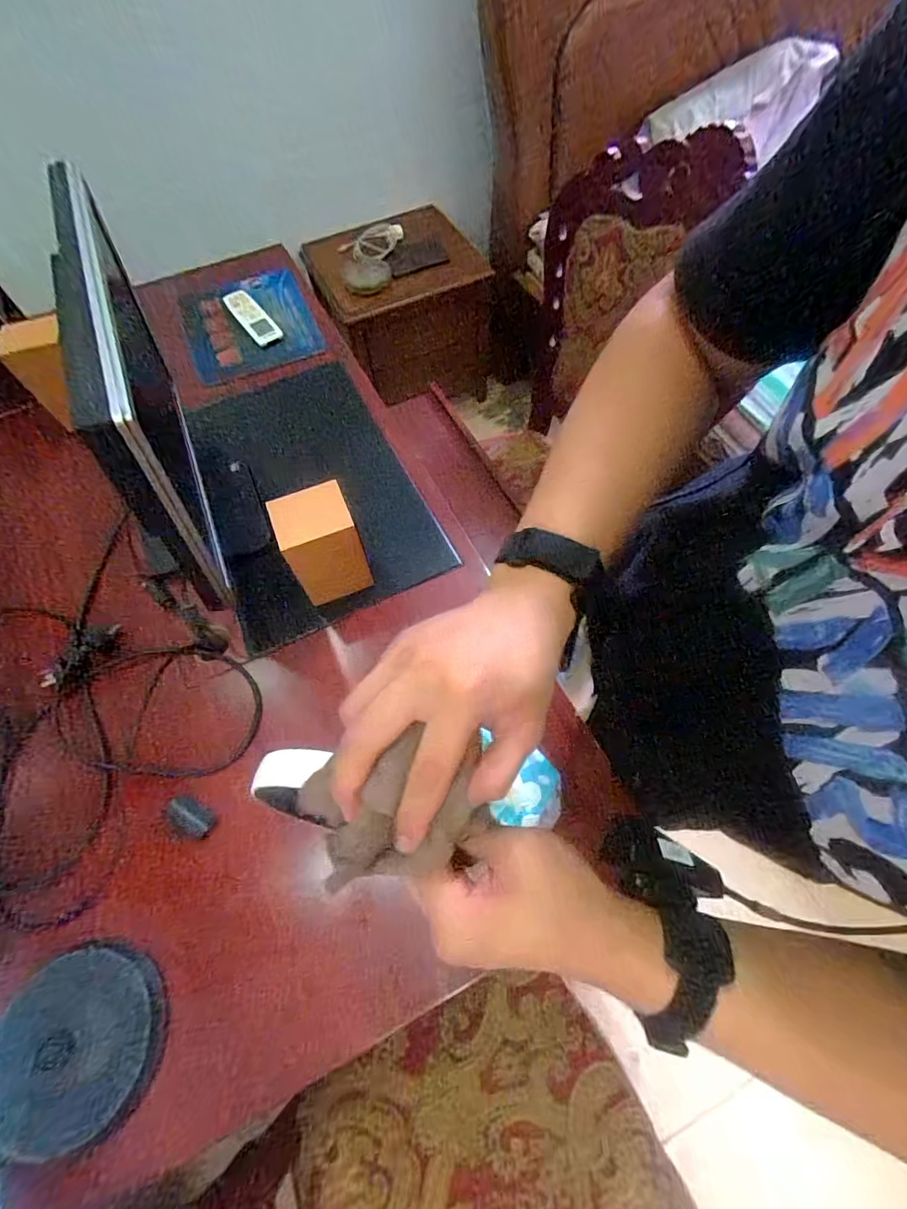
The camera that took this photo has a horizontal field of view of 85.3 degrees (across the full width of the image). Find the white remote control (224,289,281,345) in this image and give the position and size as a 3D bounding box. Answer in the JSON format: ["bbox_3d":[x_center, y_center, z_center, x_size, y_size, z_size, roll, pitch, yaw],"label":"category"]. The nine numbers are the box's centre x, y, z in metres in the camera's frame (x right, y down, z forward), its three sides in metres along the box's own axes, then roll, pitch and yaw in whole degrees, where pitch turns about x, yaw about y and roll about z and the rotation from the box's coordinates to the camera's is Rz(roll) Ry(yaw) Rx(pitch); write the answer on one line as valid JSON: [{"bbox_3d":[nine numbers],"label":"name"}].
[{"bbox_3d":[-0.401,-0.570,0.973,0.059,0.024,0.173,-36,67,-14],"label":"white remote control"}]

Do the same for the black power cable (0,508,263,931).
[{"bbox_3d":[-0.451,0.128,0.611,0.338,0.042,0.369,-39,77,-20],"label":"black power cable"}]

